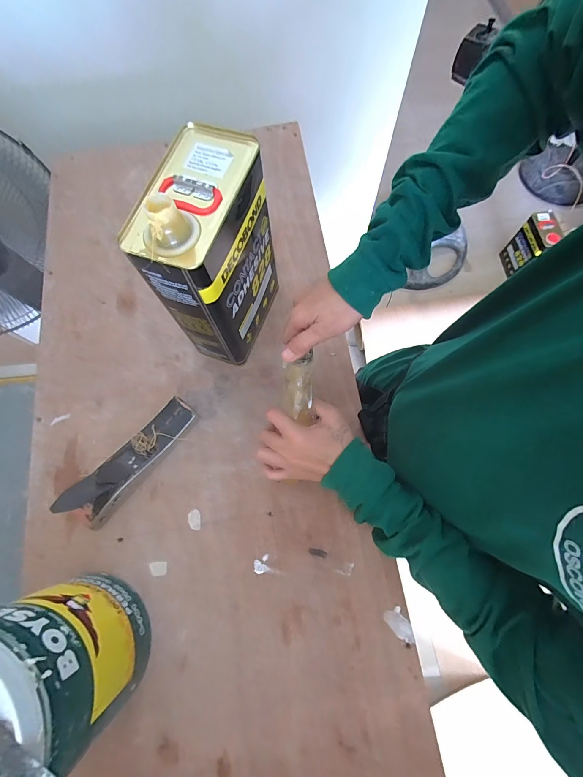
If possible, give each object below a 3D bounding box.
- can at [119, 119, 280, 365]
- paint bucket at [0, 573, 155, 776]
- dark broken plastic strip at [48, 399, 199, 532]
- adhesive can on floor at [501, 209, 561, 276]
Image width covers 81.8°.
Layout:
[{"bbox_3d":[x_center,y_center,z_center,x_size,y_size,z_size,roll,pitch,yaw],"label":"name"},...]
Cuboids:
[{"bbox_3d":[-0.089,-0.154,0.427,0.091,0.269,0.162,15,75,8],"label":"can"},{"bbox_3d":[-0.259,0.292,0.321,0.155,0.222,0.164,0,73,1],"label":"paint bucket"},{"bbox_3d":[-0.217,0.093,0.452,0.050,0.080,0.199,36,77,11],"label":"dark broken plastic strip"},{"bbox_3d":[1.038,-0.622,1.465,0.083,0.238,0.155,-6,73,2],"label":"adhesive can on floor"}]

